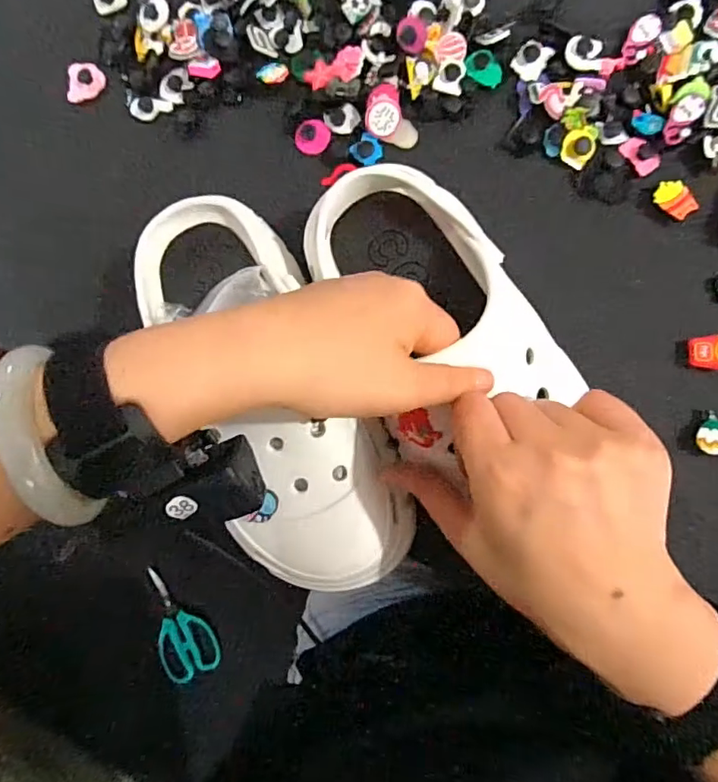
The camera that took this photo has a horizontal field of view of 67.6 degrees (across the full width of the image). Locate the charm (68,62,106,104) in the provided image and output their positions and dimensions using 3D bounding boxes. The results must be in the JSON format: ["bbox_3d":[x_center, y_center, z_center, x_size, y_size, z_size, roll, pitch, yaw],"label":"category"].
[{"bbox_3d":[-0.211,-0.240,0.415,0.028,0.005,0.031,2,85,7],"label":"charm"}]

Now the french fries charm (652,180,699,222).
[{"bbox_3d":[0.207,-0.125,0.349,0.027,0.006,0.019,41,90,9],"label":"french fries charm"}]

